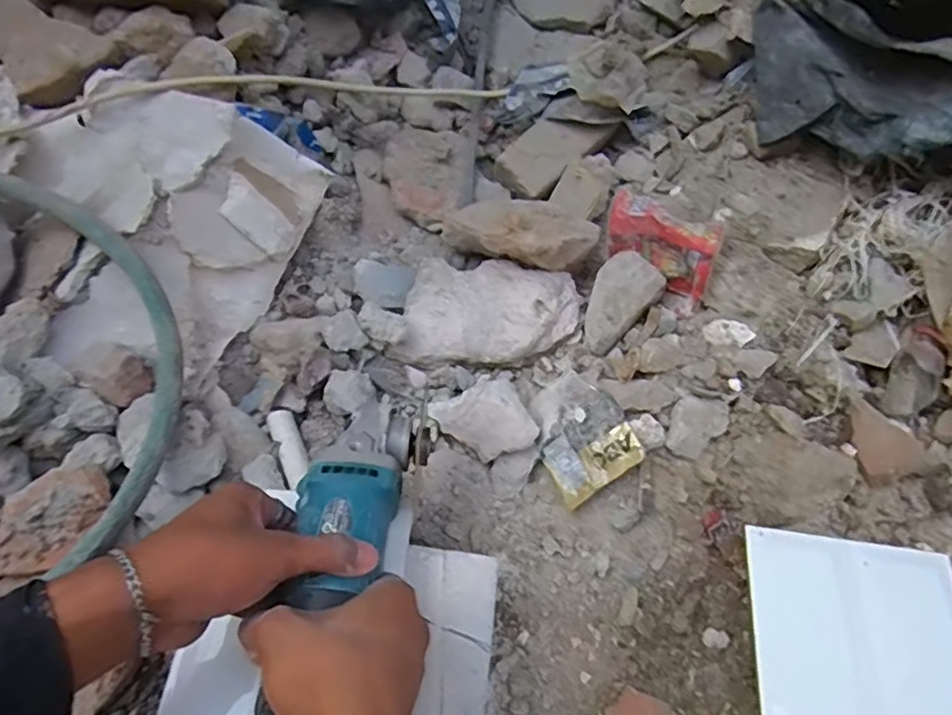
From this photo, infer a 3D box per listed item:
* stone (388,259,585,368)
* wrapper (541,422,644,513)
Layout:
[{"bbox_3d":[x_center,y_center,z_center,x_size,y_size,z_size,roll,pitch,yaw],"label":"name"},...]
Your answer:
[{"bbox_3d":[0.011,-0.042,0.589,0.167,0.045,0.091,5,59,4],"label":"stone"},{"bbox_3d":[0.097,0.084,0.525,0.082,0.006,0.057,-42,62,22],"label":"wrapper"}]

